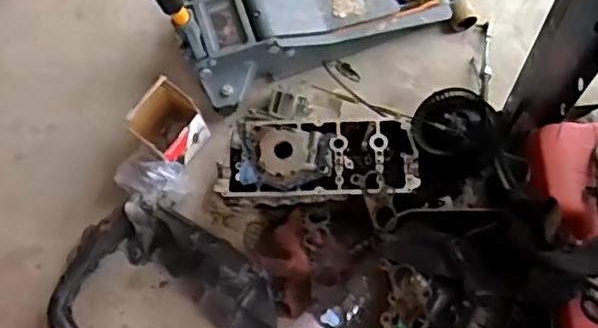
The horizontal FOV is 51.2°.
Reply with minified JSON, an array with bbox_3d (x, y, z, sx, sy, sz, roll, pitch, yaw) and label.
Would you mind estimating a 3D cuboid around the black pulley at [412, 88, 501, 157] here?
[{"bbox_3d":[0.317,-0.083,1.291,0.159,0.066,0.159,-9,68,22],"label":"black pulley"}]

